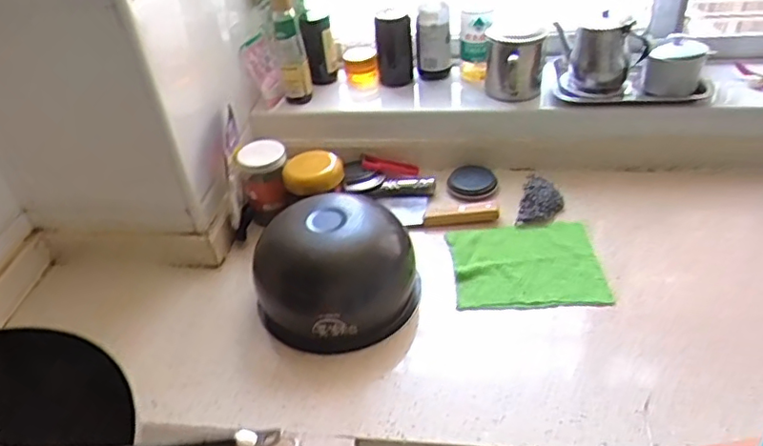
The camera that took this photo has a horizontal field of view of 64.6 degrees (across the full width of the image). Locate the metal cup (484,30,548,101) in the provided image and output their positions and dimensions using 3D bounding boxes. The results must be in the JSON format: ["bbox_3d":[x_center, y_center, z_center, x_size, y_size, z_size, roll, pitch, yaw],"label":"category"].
[{"bbox_3d":[0.226,-0.269,1.027,0.095,0.126,0.109,3,40,11],"label":"metal cup"}]

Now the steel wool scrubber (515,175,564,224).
[{"bbox_3d":[0.252,-0.036,0.954,0.062,0.030,0.103,9,42,17],"label":"steel wool scrubber"}]

